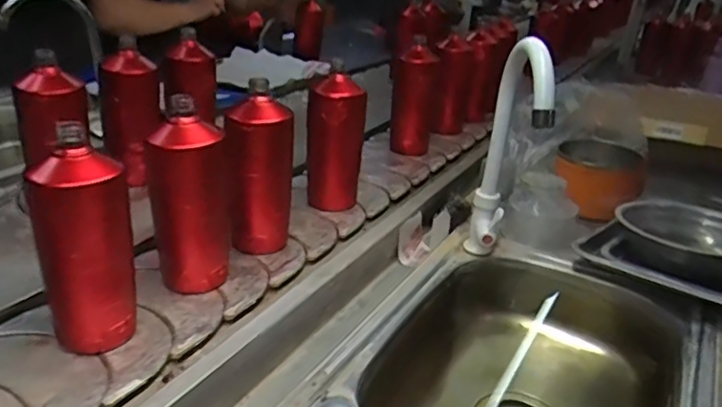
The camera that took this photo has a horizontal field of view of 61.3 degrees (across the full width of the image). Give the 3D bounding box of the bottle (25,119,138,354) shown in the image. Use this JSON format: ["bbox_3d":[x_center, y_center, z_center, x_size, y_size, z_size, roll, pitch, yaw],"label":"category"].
[{"bbox_3d":[-0.253,0.038,0.561,0.060,0.211,0.061,14,26,17],"label":"bottle"}]

